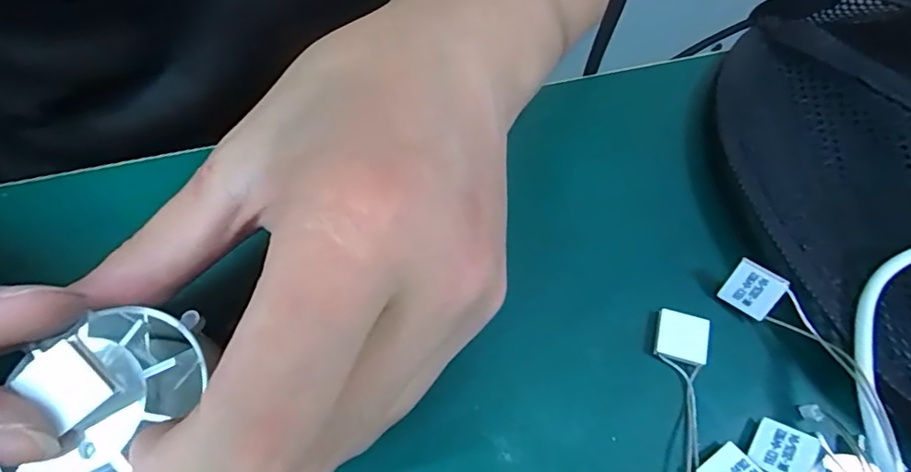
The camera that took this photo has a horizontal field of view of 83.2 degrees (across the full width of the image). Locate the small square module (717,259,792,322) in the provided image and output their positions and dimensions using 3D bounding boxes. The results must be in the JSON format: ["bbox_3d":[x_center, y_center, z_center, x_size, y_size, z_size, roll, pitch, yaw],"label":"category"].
[{"bbox_3d":[0.098,0.018,0.169,0.015,0.017,0.004,35,34,24],"label":"small square module"}]

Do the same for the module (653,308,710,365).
[{"bbox_3d":[0.073,0.033,0.167,0.015,0.006,0.015,16,65,5],"label":"module"}]

